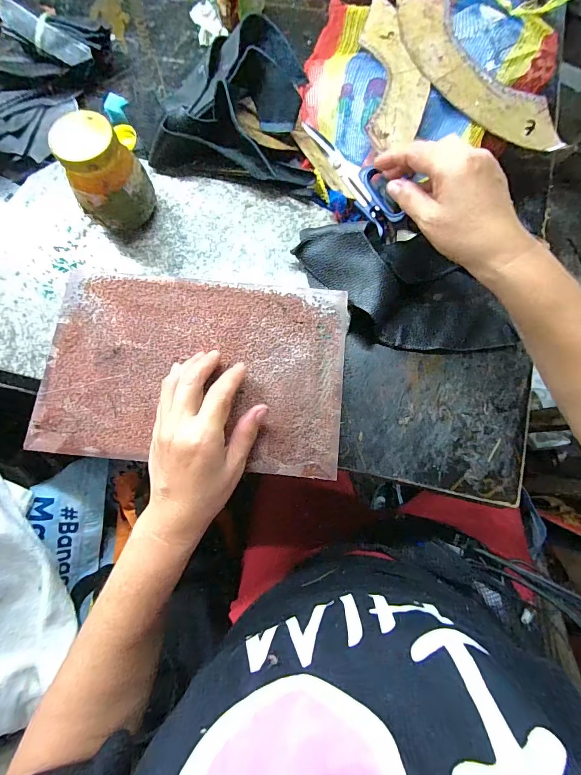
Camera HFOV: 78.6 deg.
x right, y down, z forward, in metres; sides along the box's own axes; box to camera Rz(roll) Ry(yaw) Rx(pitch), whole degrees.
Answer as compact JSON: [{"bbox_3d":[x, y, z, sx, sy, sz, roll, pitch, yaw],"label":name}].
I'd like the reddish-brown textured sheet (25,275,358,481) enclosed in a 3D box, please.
[{"bbox_3d":[-0.090,-0.019,0.333,0.276,0.006,0.176,6,78,1],"label":"reddish-brown textured sheet"}]

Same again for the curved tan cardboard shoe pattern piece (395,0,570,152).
[{"bbox_3d":[0.185,-0.345,0.384,0.073,0.016,0.266,-34,80,-7],"label":"curved tan cardboard shoe pattern piece"}]

